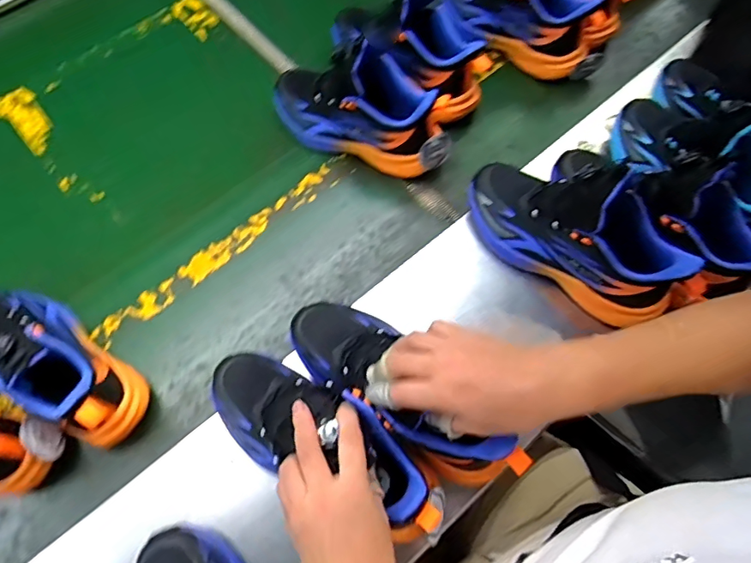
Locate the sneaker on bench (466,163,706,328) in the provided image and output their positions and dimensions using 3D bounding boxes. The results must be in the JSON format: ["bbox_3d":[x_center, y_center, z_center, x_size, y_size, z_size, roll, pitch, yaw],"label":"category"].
[{"bbox_3d":[0.211,-0.062,0.526,0.245,0.141,0.082,36,71,16],"label":"sneaker on bench"}]

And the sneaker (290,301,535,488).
[{"bbox_3d":[0.021,0.104,0.475,0.252,0.124,0.085,39,72,25],"label":"sneaker"}]

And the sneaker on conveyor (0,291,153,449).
[{"bbox_3d":[-0.349,0.074,0.520,0.245,0.118,0.084,32,70,15],"label":"sneaker on conveyor"}]

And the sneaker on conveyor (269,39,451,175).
[{"bbox_3d":[-0.022,-0.224,0.640,0.247,0.133,0.091,19,67,10],"label":"sneaker on conveyor"}]

